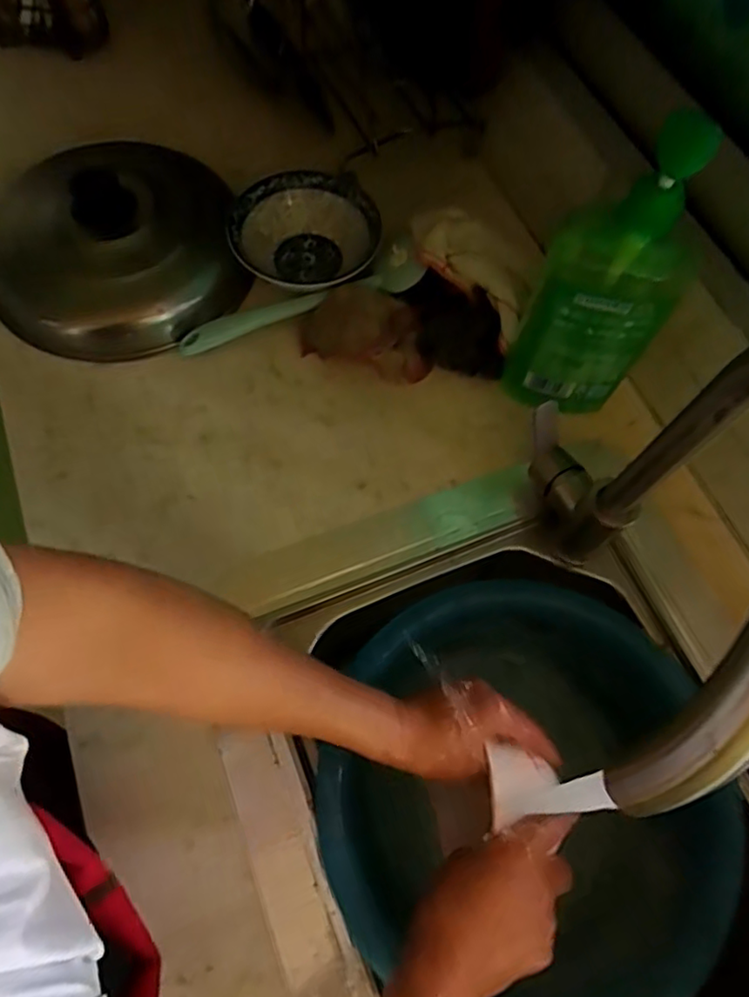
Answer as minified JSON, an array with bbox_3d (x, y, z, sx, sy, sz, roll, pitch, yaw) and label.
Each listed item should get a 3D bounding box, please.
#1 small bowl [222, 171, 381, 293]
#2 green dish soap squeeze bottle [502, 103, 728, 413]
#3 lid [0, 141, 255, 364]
[{"bbox_3d":[-0.072,-0.266,0.605,0.141,0.054,0.132,1,66,-2],"label":"small bowl"},{"bbox_3d":[0.184,-0.162,0.469,0.106,0.254,0.081,26,68,8],"label":"green dish soap squeeze bottle"},{"bbox_3d":[-0.264,-0.259,0.585,0.247,0.073,0.223,-26,70,-13],"label":"lid"}]

